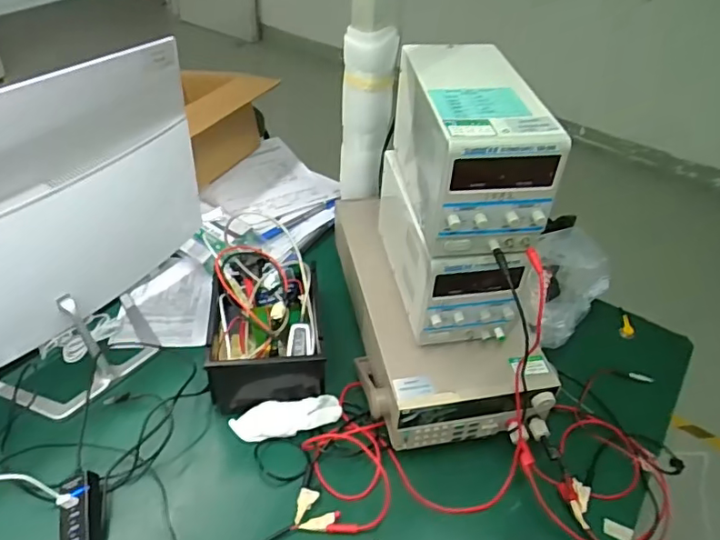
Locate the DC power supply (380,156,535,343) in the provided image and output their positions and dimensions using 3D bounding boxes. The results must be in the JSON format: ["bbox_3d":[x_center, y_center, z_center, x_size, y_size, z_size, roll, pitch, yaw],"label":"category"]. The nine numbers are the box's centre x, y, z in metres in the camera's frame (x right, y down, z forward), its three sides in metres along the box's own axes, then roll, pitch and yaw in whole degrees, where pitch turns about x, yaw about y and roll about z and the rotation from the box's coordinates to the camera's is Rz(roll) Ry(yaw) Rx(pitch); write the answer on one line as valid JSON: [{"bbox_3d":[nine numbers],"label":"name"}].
[{"bbox_3d":[0.120,-0.037,0.782,0.131,0.154,0.295,-5,42,-10],"label":"DC power supply"}]

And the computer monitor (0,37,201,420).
[{"bbox_3d":[-0.418,-0.019,0.729,0.156,0.387,0.548,26,46,24],"label":"computer monitor"}]

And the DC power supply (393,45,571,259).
[{"bbox_3d":[0.134,-0.160,0.705,0.128,0.146,0.271,-3,42,-7],"label":"DC power supply"}]

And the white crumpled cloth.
[{"bbox_3d":[-0.101,0.204,0.779,0.150,0.031,0.054,-6,42,-10],"label":"white crumpled cloth"}]

